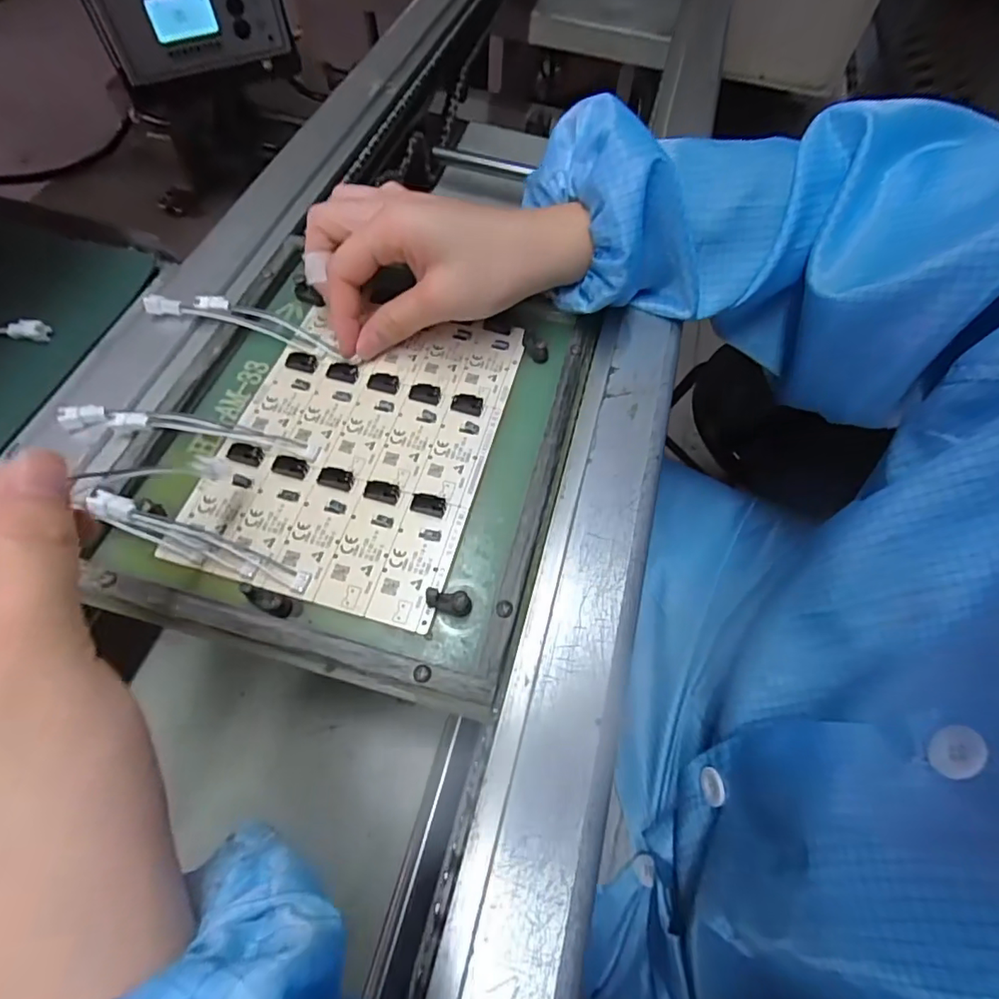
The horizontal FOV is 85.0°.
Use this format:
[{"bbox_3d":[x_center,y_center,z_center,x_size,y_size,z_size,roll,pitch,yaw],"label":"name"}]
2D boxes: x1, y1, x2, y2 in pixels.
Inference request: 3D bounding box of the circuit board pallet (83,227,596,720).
[{"bbox_3d":[-0.070,-0.034,0.282,0.199,0.016,0.231,14,62,4],"label":"circuit board pallet"}]

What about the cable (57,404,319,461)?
[{"bbox_3d":[-0.152,-0.035,0.272,0.116,0.020,0.014,3,62,-2],"label":"cable"}]

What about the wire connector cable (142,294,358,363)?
[{"bbox_3d":[-0.140,-0.099,0.306,0.108,0.008,0.017,15,61,-7],"label":"wire connector cable"}]

